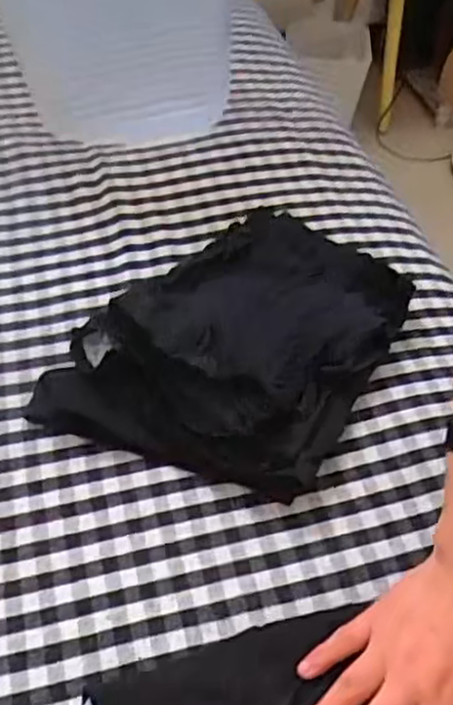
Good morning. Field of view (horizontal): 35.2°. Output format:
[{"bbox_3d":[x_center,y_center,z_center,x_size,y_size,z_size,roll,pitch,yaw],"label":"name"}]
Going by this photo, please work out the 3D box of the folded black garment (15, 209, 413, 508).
[{"bbox_3d":[0.017,-0.026,0.614,0.222,0.048,0.307,23,54,18],"label":"folded black garment"}]

